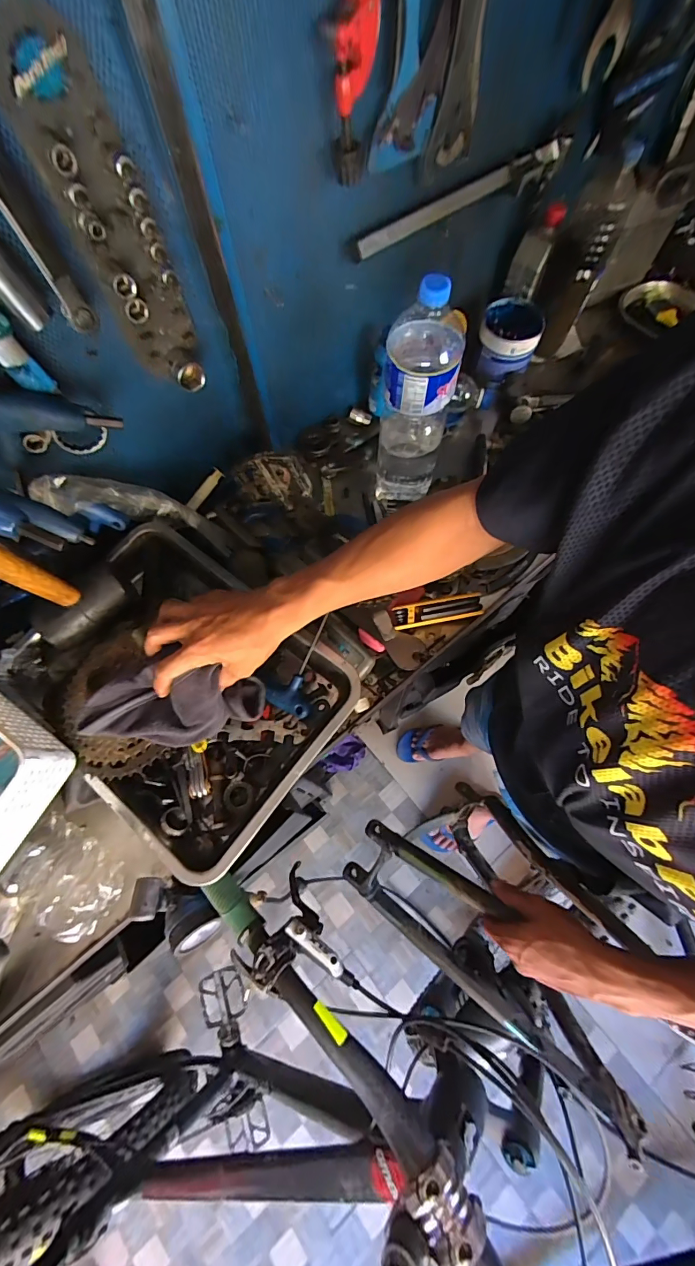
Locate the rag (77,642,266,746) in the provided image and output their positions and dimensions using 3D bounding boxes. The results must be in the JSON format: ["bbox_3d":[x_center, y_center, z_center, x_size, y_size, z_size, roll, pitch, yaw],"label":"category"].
[{"bbox_3d":[-0.185,0.071,0.457,0.186,0.073,0.084,-2,66,-15],"label":"rag"}]

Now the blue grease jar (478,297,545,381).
[{"bbox_3d":[0.281,-0.510,0.750,0.101,0.083,0.104,13,71,7],"label":"blue grease jar"}]

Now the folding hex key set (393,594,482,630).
[{"bbox_3d":[0.129,-0.032,0.606,0.126,0.020,0.032,-11,70,-2],"label":"folding hex key set"}]

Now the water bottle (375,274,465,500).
[{"bbox_3d":[0.090,-0.304,0.573,0.092,0.302,0.089,8,70,5],"label":"water bottle"}]

